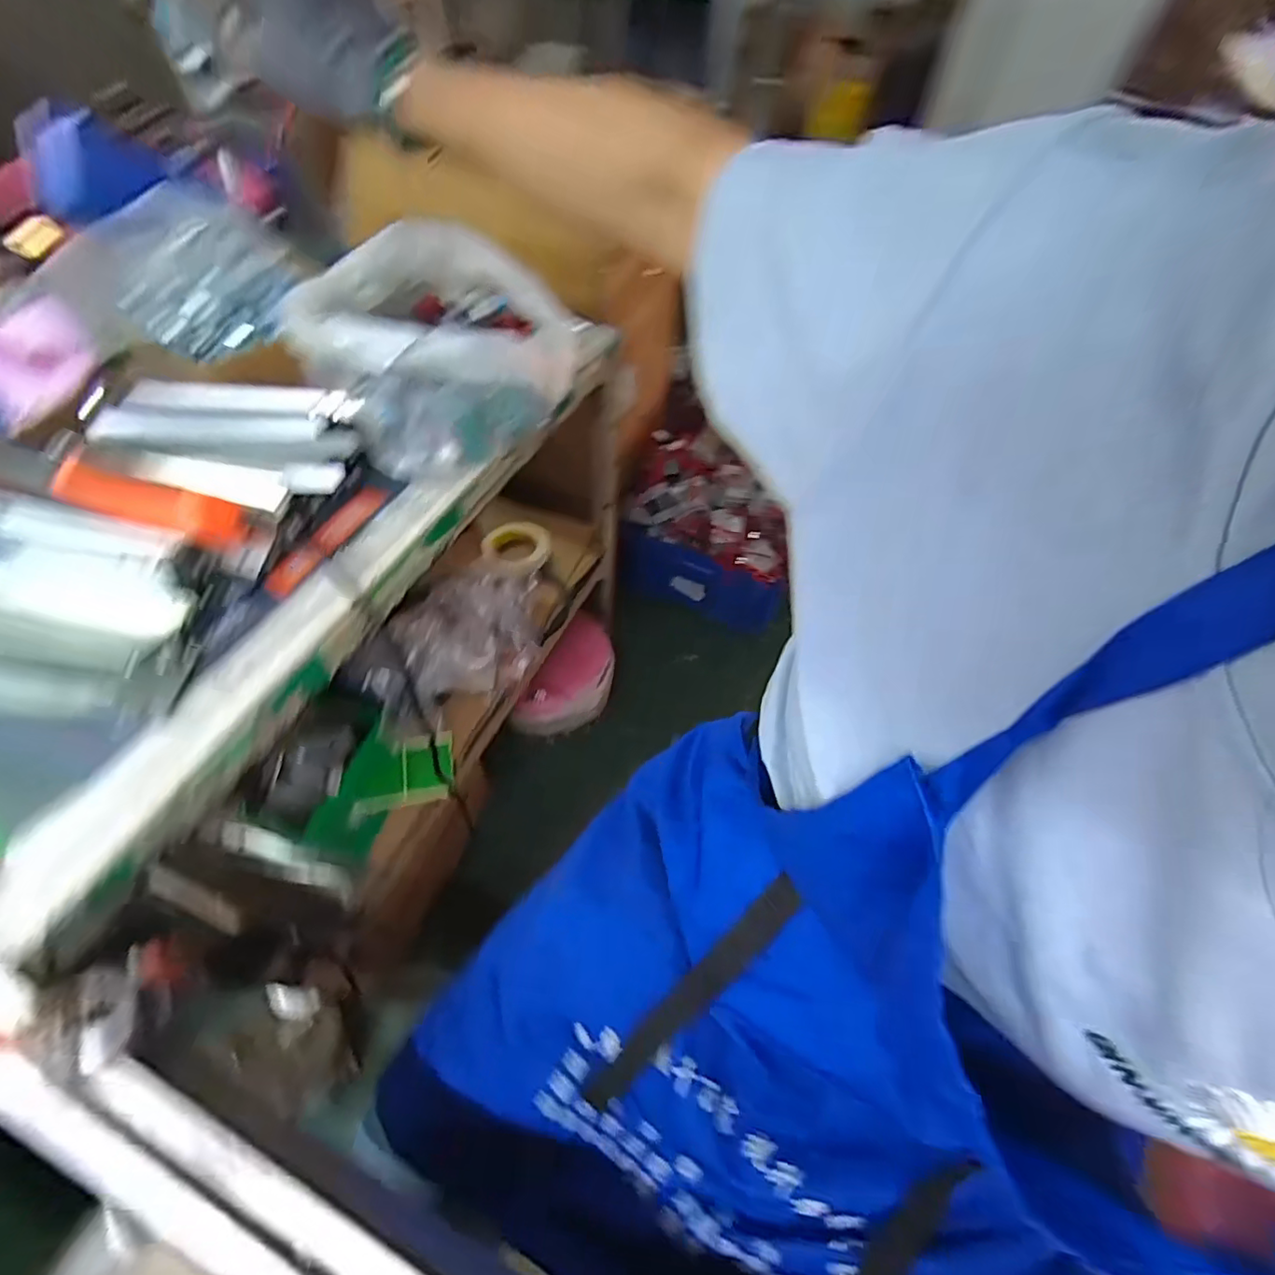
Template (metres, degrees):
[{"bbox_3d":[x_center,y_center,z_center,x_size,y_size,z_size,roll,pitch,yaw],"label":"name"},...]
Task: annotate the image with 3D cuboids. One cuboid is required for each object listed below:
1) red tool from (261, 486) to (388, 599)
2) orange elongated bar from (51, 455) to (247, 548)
[{"bbox_3d":[-0.276,-0.088,0.515,0.021,0.027,0.129,30,59,15],"label":"red tool"},{"bbox_3d":[-0.360,-0.099,0.431,0.115,0.024,0.028,16,54,-19],"label":"orange elongated bar"}]

